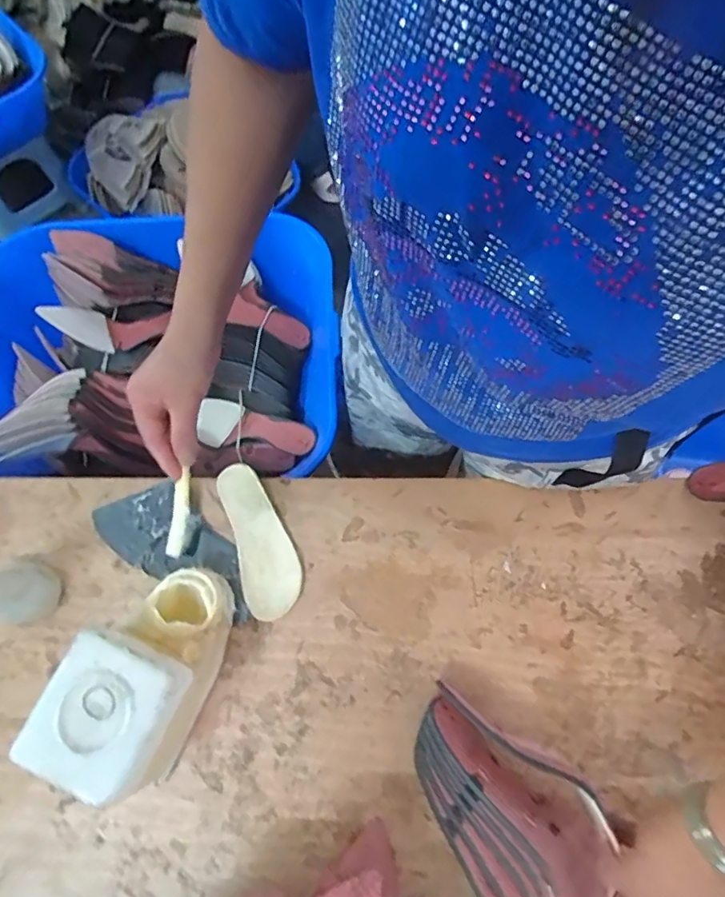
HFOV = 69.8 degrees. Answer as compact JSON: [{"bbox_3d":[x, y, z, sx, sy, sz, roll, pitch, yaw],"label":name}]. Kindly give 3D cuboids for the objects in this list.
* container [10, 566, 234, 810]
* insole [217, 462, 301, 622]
[{"bbox_3d":[-0.208,0.212,0.508,0.104,0.127,0.192,21,71,8],"label":"container"},{"bbox_3d":[-0.119,0.104,0.603,0.061,0.010,0.180,-16,74,-11],"label":"insole"}]

